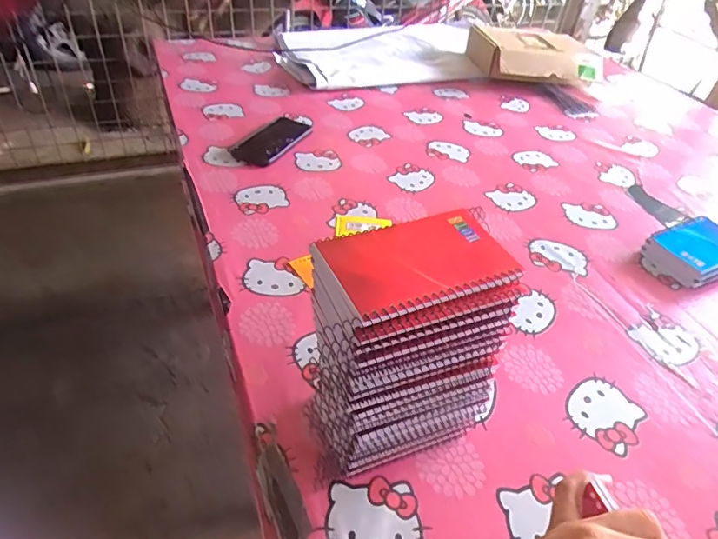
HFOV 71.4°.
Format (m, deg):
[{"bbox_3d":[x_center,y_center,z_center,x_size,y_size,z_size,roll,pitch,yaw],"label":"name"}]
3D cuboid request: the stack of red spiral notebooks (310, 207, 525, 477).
[{"bbox_3d":[0.029,0.073,0.416,0.145,0.207,0.085,-12,44,-18],"label":"stack of red spiral notebooks"}]

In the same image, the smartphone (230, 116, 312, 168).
[{"bbox_3d":[-0.154,-0.230,0.886,0.090,0.010,0.150,24,50,18],"label":"smartphone"}]

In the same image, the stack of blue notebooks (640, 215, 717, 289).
[{"bbox_3d":[0.482,-0.023,0.708,0.125,0.046,0.092,-14,45,-22],"label":"stack of blue notebooks"}]

